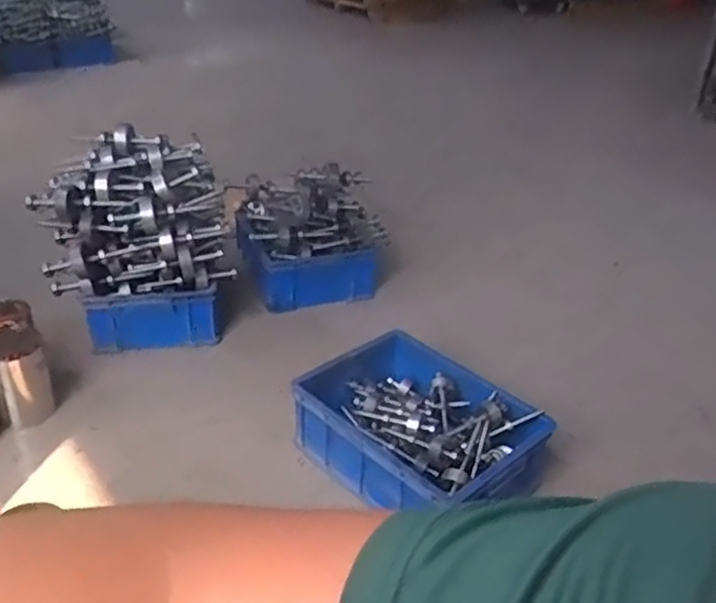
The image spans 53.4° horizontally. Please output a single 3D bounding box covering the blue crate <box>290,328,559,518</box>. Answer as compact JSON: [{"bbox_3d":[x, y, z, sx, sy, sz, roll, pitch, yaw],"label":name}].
[{"bbox_3d":[0.104,0.241,1.331,0.299,0.150,0.418,-22,39,-36],"label":"blue crate"}]

